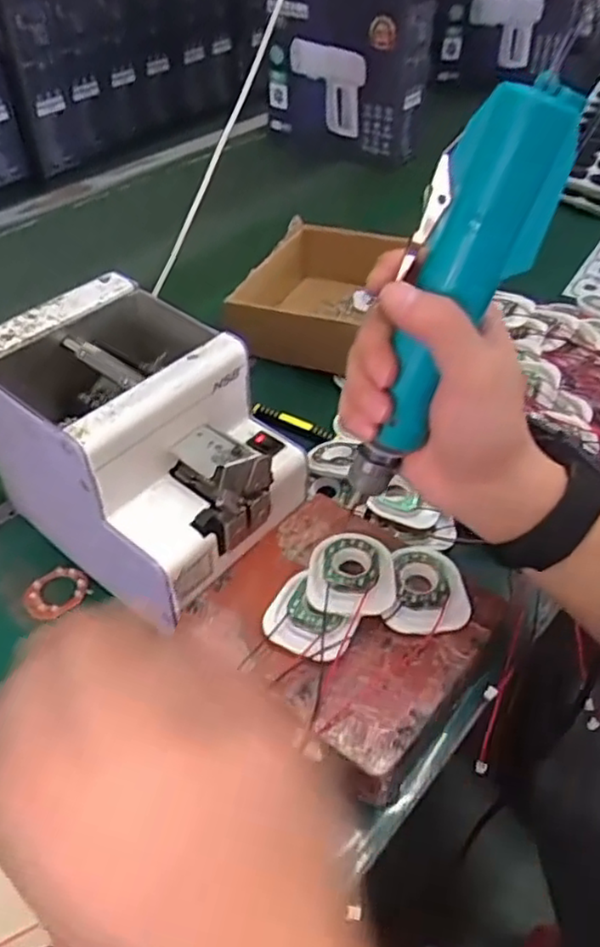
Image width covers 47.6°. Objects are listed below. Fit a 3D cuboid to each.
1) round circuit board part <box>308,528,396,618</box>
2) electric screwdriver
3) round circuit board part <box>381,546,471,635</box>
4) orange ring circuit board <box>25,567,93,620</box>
[{"bbox_3d":[0.030,0.057,0.391,0.049,0.008,0.056,4,46,3],"label":"round circuit board part"},{"bbox_3d":[0.061,-0.066,0.304,0.035,0.197,0.033,-8,41,-42],"label":"electric screwdriver"},{"bbox_3d":[0.073,0.067,0.393,0.046,0.010,0.057,4,46,4],"label":"round circuit board part"},{"bbox_3d":[-0.161,0.077,0.449,0.040,0.004,0.033,-21,49,-20],"label":"orange ring circuit board"}]

